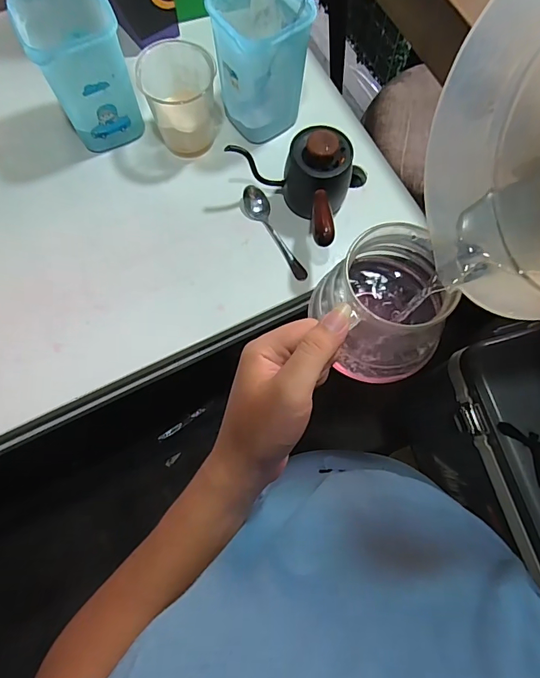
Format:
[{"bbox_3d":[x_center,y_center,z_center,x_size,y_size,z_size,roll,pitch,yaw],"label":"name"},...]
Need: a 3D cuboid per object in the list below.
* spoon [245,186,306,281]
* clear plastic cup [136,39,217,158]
[{"bbox_3d":[0.009,-0.132,0.528,0.029,0.020,0.133,-31,76,-9],"label":"spoon"},{"bbox_3d":[-0.104,-0.291,0.528,0.090,0.084,0.098,-20,75,-6],"label":"clear plastic cup"}]

